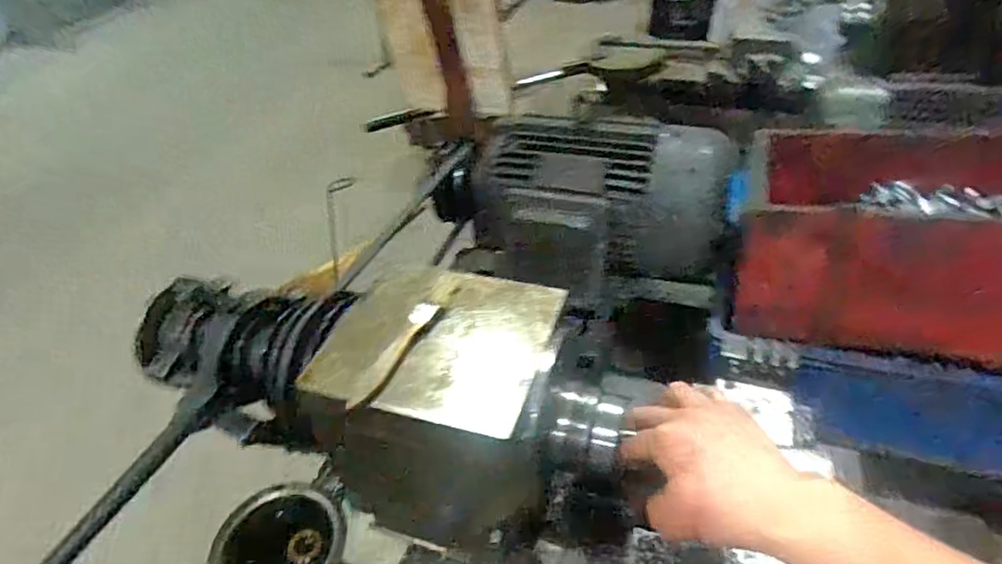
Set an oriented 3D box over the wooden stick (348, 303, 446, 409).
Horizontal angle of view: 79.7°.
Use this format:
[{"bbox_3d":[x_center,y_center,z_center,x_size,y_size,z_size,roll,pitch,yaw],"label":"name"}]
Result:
[{"bbox_3d":[-0.080,0.055,0.465,0.024,0.009,0.108,16,45,21],"label":"wooden stick"}]

